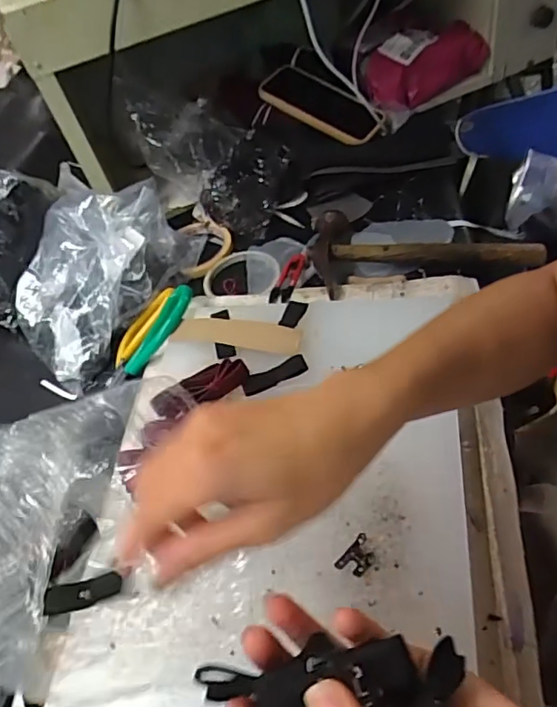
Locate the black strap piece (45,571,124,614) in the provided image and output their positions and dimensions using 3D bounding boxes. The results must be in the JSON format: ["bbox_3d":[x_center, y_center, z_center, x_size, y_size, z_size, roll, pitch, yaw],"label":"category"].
[{"bbox_3d":[-0.131,0.160,0.372,0.049,0.011,0.017,-18,49,-1],"label":"black strap piece"}]

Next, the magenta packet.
[{"bbox_3d":[0.193,-0.391,0.748,0.169,0.066,0.069,-30,50,-11],"label":"magenta packet"}]

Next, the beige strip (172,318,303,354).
[{"bbox_3d":[-0.040,-0.019,0.506,0.123,0.009,0.028,9,67,19],"label":"beige strip"}]

